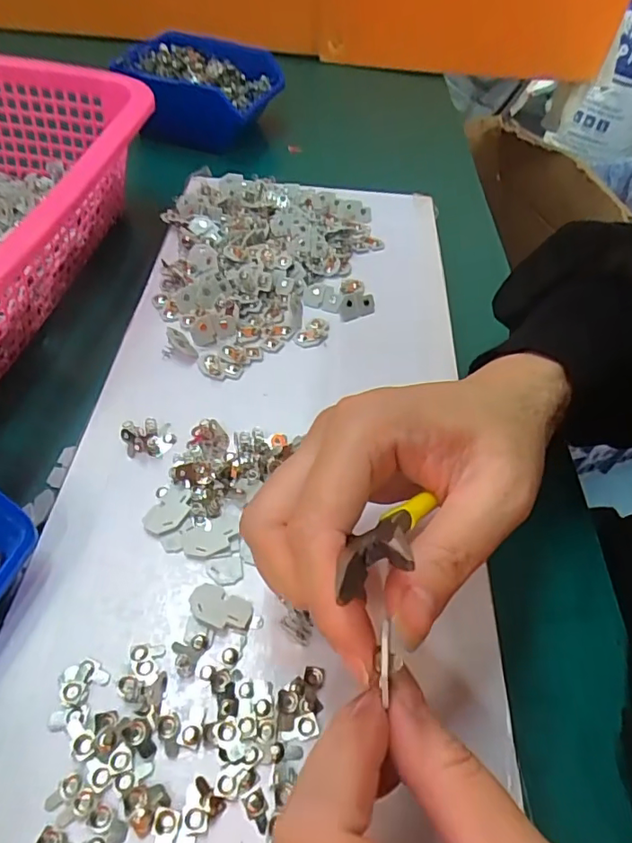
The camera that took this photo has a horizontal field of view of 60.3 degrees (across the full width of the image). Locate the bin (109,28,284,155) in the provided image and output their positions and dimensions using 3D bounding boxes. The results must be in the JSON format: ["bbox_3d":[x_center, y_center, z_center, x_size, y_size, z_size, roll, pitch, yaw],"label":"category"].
[{"bbox_3d":[-0.108,-0.326,0.541,0.126,0.068,0.126,13,50,6],"label":"bin"}]

